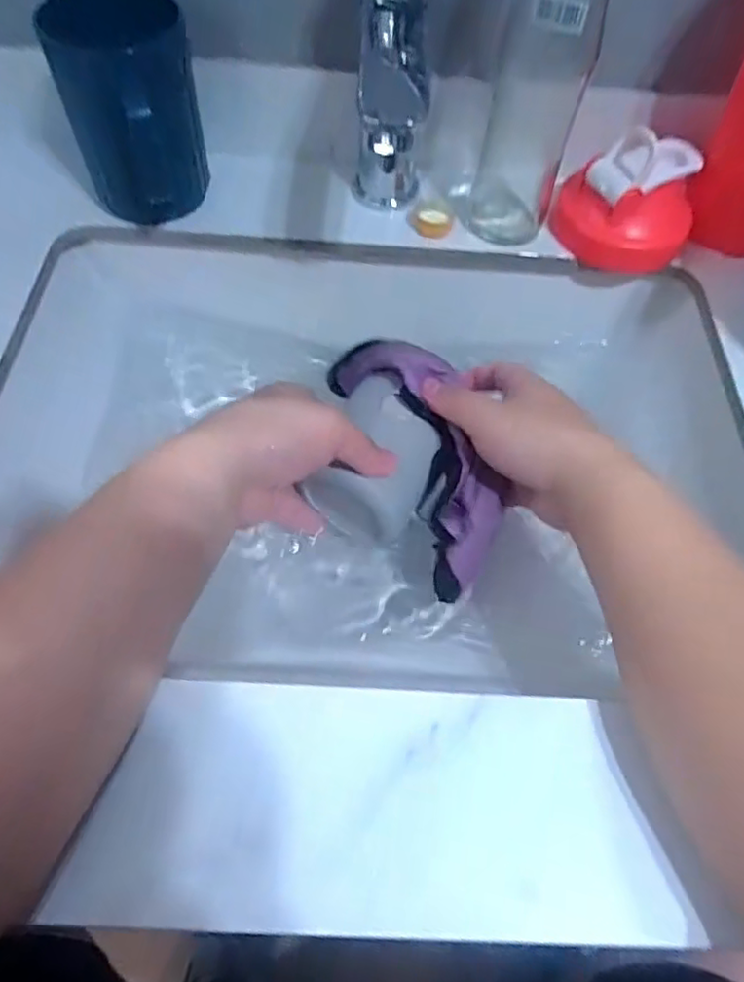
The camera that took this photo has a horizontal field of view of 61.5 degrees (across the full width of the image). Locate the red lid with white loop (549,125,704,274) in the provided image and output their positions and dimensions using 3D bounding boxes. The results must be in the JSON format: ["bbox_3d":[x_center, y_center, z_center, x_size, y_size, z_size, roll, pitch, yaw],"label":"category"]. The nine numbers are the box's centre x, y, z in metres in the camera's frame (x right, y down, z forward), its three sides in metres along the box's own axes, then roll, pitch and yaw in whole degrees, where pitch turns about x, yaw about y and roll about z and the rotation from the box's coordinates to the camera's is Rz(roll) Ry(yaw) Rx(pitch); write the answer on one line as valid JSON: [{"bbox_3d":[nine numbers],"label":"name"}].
[{"bbox_3d":[0.173,-0.196,0.423,0.093,0.066,0.064,6,60,1],"label":"red lid with white loop"}]

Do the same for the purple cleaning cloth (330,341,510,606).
[{"bbox_3d":[0.035,-0.018,0.396,0.061,0.048,0.168,-24,85,-15],"label":"purple cleaning cloth"}]

